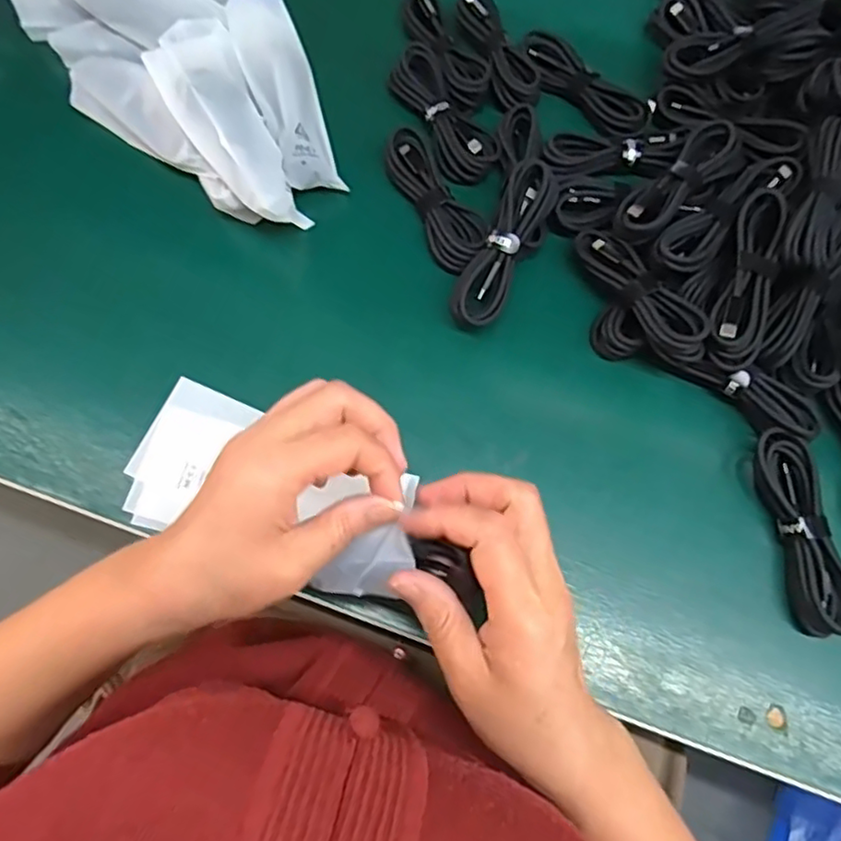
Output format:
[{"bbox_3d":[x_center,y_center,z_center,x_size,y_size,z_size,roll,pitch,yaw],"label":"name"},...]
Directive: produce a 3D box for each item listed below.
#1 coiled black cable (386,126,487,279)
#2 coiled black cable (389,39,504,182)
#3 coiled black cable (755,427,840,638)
[{"bbox_3d":[0.012,-0.150,0.430,0.039,0.012,0.109,-24,75,-7],"label":"coiled black cable"},{"bbox_3d":[0.016,-0.216,0.450,0.042,0.019,0.105,-28,75,-8],"label":"coiled black cable"},{"bbox_3d":[0.221,0.064,0.369,0.030,0.025,0.113,-8,74,-2],"label":"coiled black cable"}]

